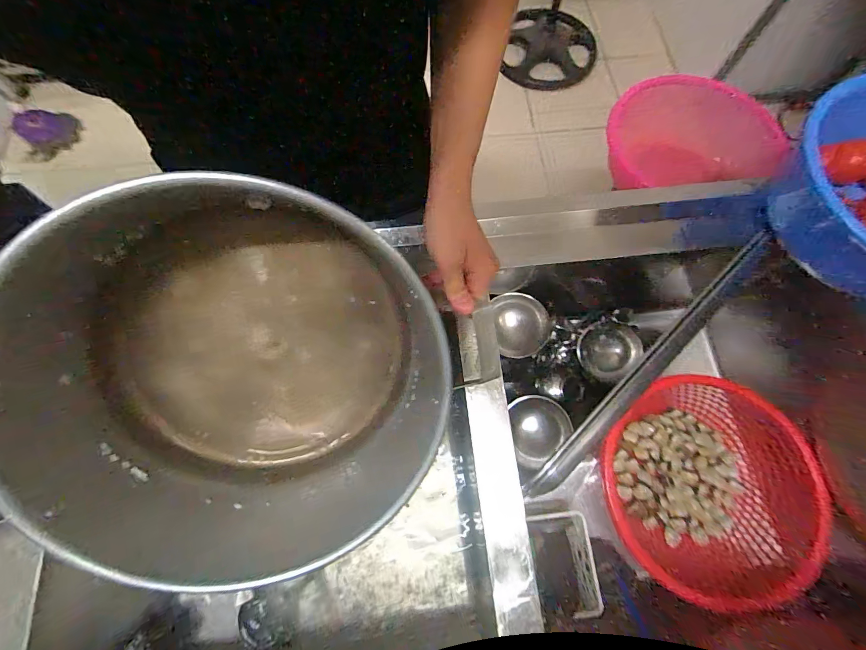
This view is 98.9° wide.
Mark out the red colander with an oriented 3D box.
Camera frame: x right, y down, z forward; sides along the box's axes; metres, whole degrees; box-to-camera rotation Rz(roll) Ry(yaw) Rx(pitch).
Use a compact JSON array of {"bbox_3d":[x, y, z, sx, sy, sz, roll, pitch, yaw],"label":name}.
[{"bbox_3d":[0.478,0.305,0.625,0.346,0.107,0.319,-27,74,-8],"label":"red colander"}]

